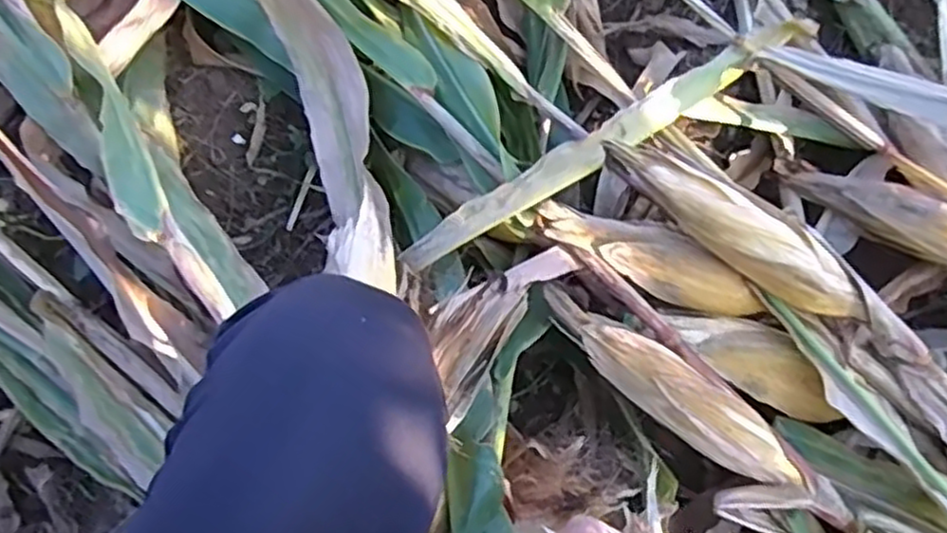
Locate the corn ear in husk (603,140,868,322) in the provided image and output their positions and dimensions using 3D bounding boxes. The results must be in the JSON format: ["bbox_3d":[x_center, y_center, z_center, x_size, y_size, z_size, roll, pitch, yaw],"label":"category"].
[{"bbox_3d":[0.252,-0.036,0.707,0.289,0.049,0.059,34,71,0],"label":"corn ear in husk"}]

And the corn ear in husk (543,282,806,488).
[{"bbox_3d":[0.174,0.108,0.668,0.273,0.050,0.065,38,73,15],"label":"corn ear in husk"}]

